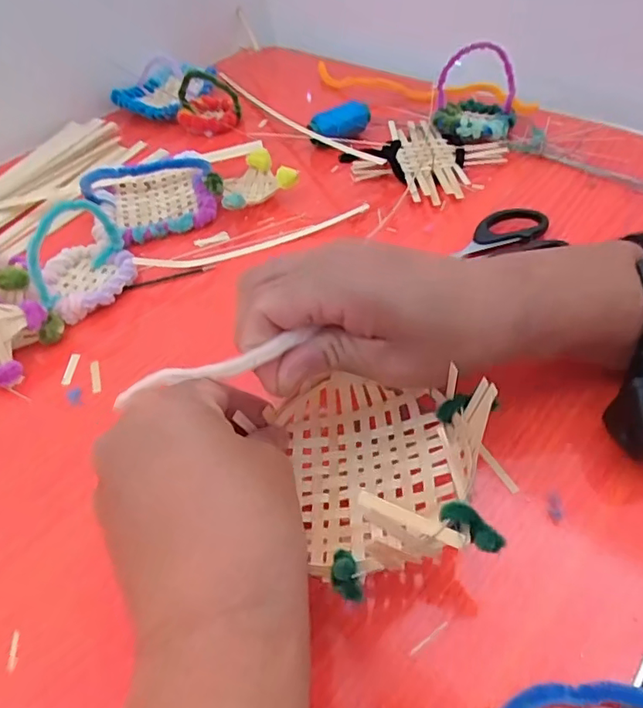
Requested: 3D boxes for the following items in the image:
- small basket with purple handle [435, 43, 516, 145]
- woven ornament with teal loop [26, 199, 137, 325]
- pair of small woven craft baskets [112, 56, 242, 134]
[{"bbox_3d":[0.128,-0.219,0.452,0.065,0.059,0.057,9,50,15],"label":"small basket with purple handle"},{"bbox_3d":[-0.160,-0.068,0.356,0.060,0.058,0.067,-24,51,-14],"label":"woven ornament with teal loop"},{"bbox_3d":[-0.140,-0.264,0.538,0.158,0.039,0.082,24,55,26],"label":"pair of small woven craft baskets"}]

